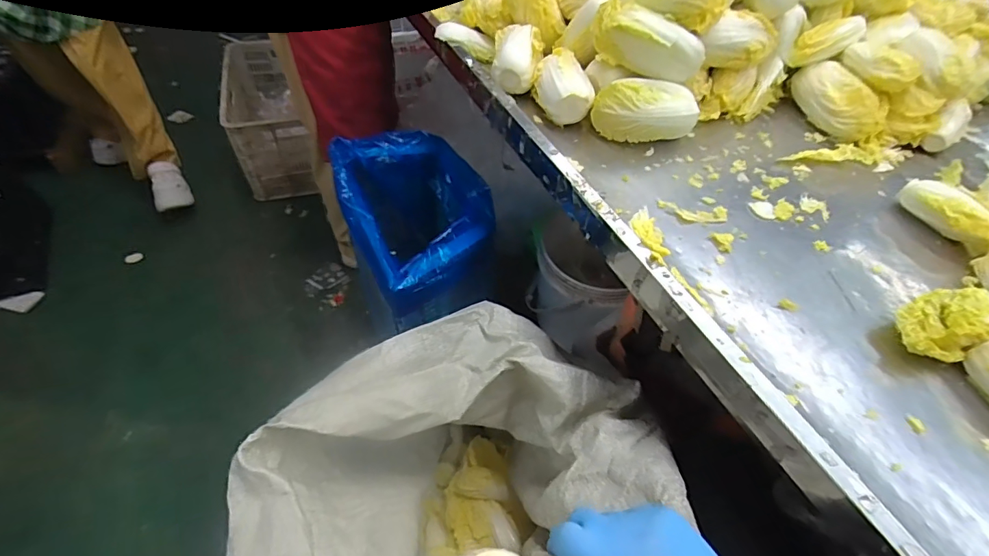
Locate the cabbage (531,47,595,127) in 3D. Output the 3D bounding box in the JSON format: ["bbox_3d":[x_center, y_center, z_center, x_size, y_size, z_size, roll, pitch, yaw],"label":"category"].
[{"bbox_3d":[0.096,-0.280,0.671,0.066,0.059,0.118,-8,53,-12],"label":"cabbage"}]

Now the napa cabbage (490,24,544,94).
[{"bbox_3d":[0.038,-0.348,0.720,0.079,0.056,0.120,6,51,-1],"label":"napa cabbage"}]

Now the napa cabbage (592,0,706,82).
[{"bbox_3d":[0.211,-0.325,0.638,0.152,0.067,0.068,29,54,17],"label":"napa cabbage"}]

